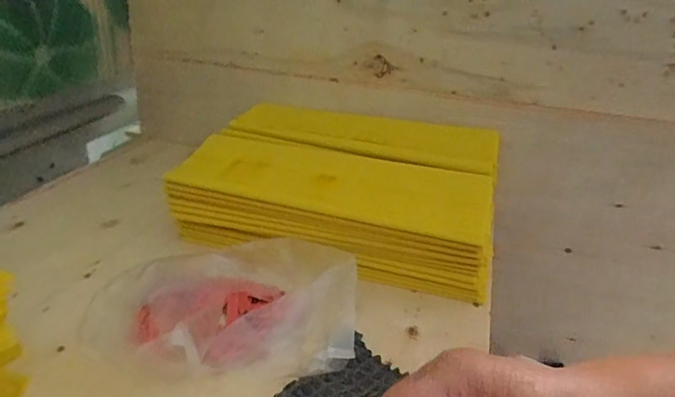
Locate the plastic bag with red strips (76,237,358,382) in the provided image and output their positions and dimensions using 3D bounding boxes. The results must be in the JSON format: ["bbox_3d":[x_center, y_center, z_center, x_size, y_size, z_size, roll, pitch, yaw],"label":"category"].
[{"bbox_3d":[-0.091,0.097,0.444,0.212,0.068,0.136,7,27,5],"label":"plastic bag with red strips"}]

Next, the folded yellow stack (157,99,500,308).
[{"bbox_3d":[0.014,-0.024,0.634,0.362,0.103,0.262,11,28,14],"label":"folded yellow stack"}]

